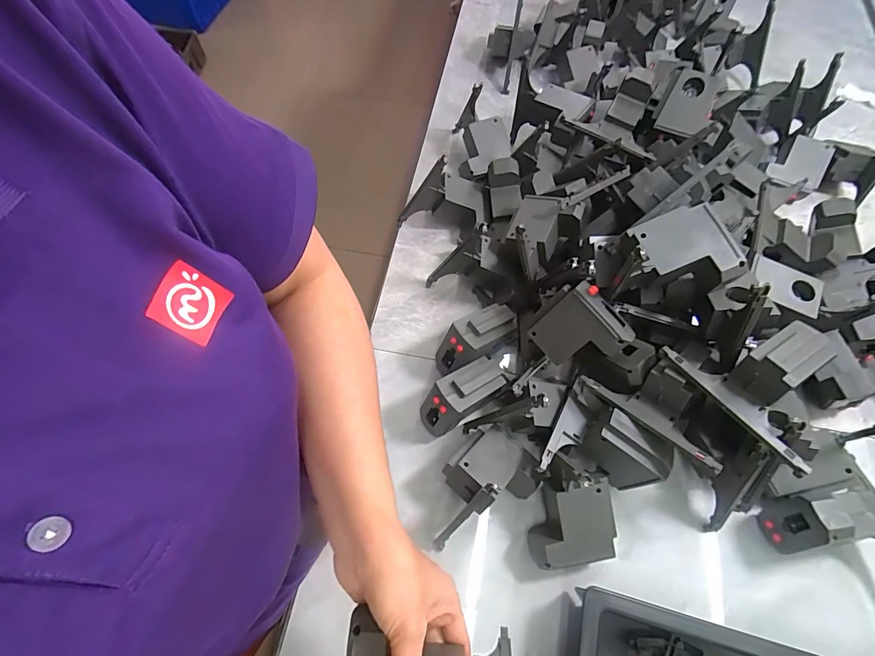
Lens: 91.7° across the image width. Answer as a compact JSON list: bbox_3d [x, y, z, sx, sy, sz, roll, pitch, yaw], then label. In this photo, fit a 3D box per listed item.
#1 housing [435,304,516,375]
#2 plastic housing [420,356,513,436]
[{"bbox_3d":[0.048,0.016,0.494,0.100,0.079,0.044,-35,68,-16],"label":"housing"},{"bbox_3d":[0.028,0.074,0.468,0.090,0.076,0.044,-26,69,-26],"label":"plastic housing"}]

